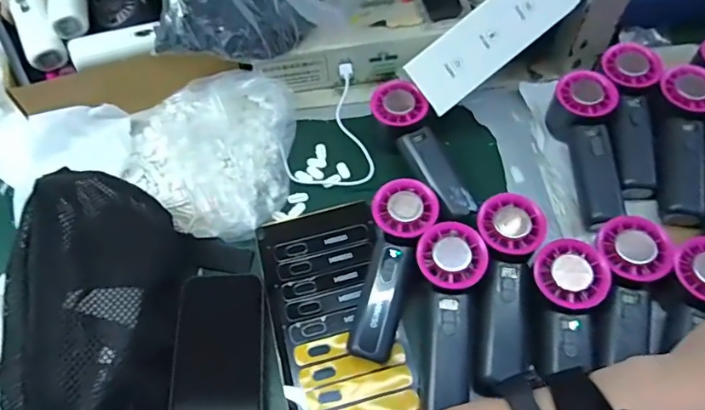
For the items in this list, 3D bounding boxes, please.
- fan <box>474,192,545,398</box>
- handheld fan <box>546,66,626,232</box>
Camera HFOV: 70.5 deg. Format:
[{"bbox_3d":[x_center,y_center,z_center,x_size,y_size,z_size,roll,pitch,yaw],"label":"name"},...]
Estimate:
[{"bbox_3d":[0.131,0.071,0.419,0.053,0.035,0.162,7,73,7],"label":"fan"},{"bbox_3d":[0.232,-0.054,0.492,0.052,0.045,0.156,-3,73,2],"label":"handheld fan"}]

